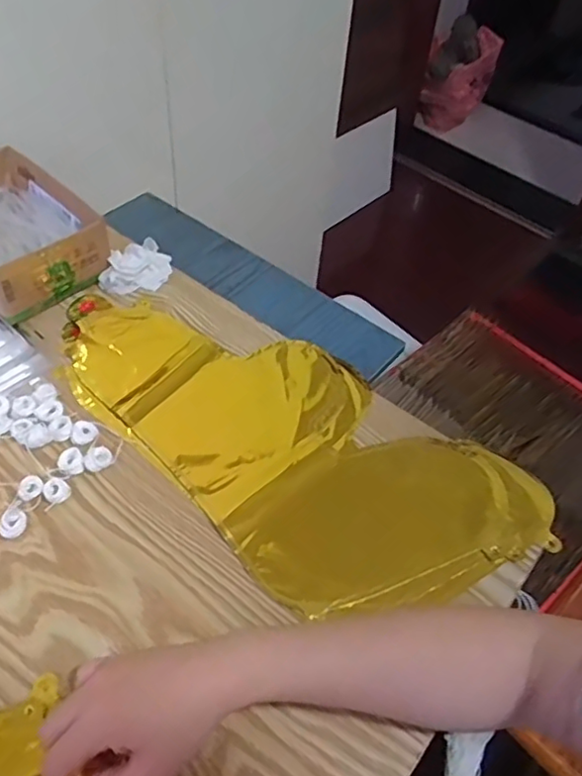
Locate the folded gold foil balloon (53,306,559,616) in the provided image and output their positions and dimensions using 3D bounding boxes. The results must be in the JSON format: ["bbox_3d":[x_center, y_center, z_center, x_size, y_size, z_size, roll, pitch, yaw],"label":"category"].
[{"bbox_3d":[-0.009,0.037,0.529,0.429,0.022,0.213,31,54,19],"label":"folded gold foil balloon"}]

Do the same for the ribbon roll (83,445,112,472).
[{"bbox_3d":[-0.158,0.058,0.507,0.021,0.008,0.020,3,50,-3],"label":"ribbon roll"}]

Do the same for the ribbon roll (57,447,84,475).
[{"bbox_3d":[-0.179,0.059,0.503,0.020,0.008,0.020,3,50,-3],"label":"ribbon roll"}]

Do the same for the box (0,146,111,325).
[{"bbox_3d":[-0.287,-0.161,0.637,0.132,0.066,0.197,-33,60,-29],"label":"box"}]

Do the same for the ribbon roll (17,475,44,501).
[{"bbox_3d":[-0.205,0.079,0.488,0.018,0.008,0.019,3,50,-3],"label":"ribbon roll"}]

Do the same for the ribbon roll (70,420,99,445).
[{"bbox_3d":[-0.175,0.037,0.523,0.022,0.006,0.022,3,50,-3],"label":"ribbon roll"}]

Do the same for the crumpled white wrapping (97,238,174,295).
[{"bbox_3d":[-0.160,-0.130,0.646,0.051,0.033,0.069,24,52,14],"label":"crumpled white wrapping"}]

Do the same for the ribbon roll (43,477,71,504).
[{"bbox_3d":[-0.184,0.080,0.487,0.019,0.007,0.018,3,50,-3],"label":"ribbon roll"}]

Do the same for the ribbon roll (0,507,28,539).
[{"bbox_3d":[-0.208,0.102,0.465,0.020,0.012,0.018,-26,57,-25],"label":"ribbon roll"}]

